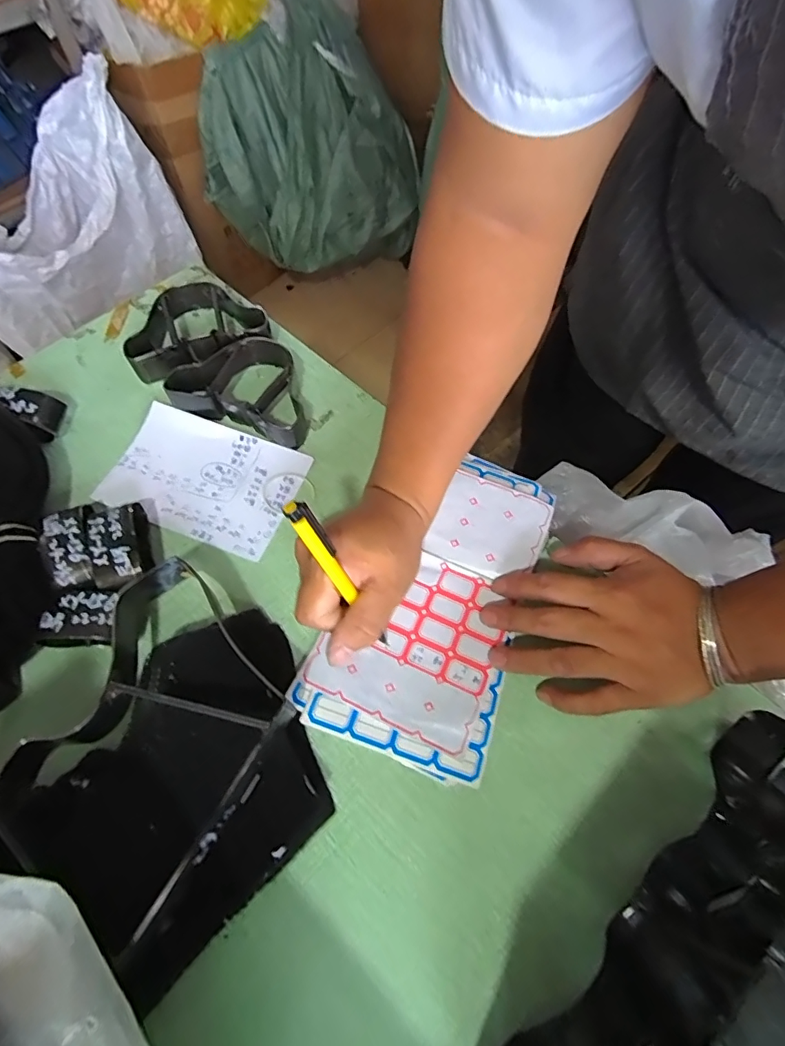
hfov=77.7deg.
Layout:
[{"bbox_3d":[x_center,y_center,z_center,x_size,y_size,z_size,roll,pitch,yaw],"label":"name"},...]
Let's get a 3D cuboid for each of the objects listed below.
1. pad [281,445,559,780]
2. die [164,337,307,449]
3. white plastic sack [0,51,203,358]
[{"bbox_3d":[0.032,0.048,0.356,0.125,0.010,0.231,20,66,10],"label":"pad"},{"bbox_3d":[-0.125,-0.122,0.434,0.119,0.031,0.084,19,64,8],"label":"die"},{"bbox_3d":[-0.692,-0.629,1.008,0.489,0.317,0.256,-35,69,-18],"label":"white plastic sack"}]

